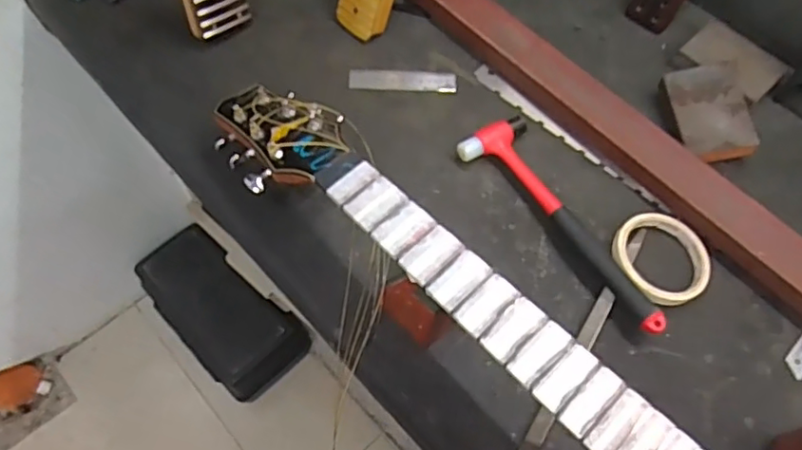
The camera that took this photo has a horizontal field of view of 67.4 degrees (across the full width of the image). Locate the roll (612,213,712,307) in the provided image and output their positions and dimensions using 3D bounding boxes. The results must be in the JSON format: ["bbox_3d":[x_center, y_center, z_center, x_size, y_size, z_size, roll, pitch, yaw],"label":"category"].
[{"bbox_3d":[0.246,0.031,0.569,0.089,0.021,0.090,0,62,-1],"label":"roll"}]

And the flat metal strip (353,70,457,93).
[{"bbox_3d":[0.003,-0.164,0.679,0.119,0.004,0.029,2,62,0],"label":"flat metal strip"}]

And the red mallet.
[{"bbox_3d":[0.167,-0.010,0.590,0.073,0.028,0.257,-35,68,-17],"label":"red mallet"}]

